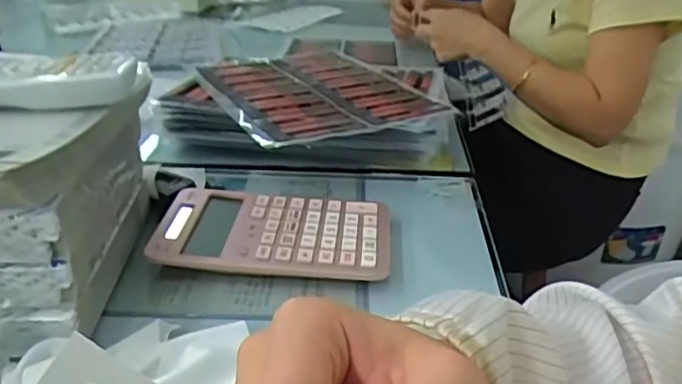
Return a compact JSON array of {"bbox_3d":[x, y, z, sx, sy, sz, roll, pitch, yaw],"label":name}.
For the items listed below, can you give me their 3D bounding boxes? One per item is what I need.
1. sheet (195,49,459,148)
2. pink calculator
[{"bbox_3d":[-0.036,-0.116,0.688,0.196,0.010,0.298,-14,29,-24],"label":"sheet"},{"bbox_3d":[-0.056,0.032,0.498,0.188,0.023,0.108,2,26,1],"label":"pink calculator"}]

